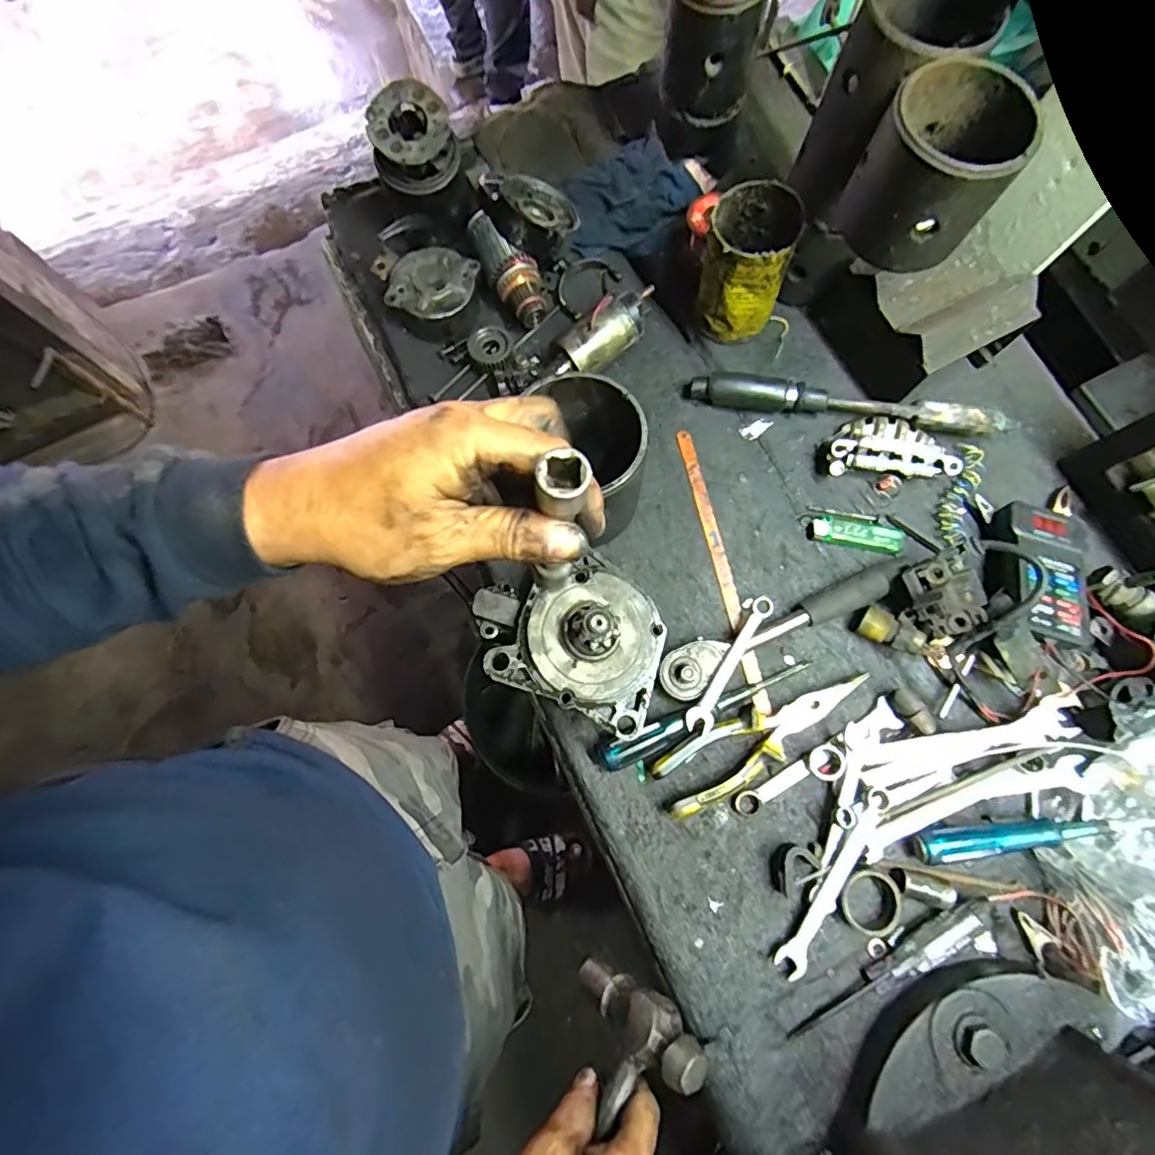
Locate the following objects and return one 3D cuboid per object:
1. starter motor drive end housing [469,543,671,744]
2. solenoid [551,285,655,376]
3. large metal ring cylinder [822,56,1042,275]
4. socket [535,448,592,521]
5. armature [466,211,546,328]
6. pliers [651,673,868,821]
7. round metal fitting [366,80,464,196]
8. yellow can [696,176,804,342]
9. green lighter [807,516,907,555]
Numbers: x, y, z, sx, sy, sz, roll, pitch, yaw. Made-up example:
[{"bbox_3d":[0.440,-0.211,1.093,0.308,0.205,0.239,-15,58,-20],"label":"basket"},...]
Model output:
[{"bbox_3d":[-0.004,0.030,0.435,0.154,0.068,0.112,24,77,5],"label":"starter motor drive end housing"},{"bbox_3d":[0.029,-0.234,0.550,0.108,0.051,0.050,-41,80,-10],"label":"solenoid"},{"bbox_3d":[0.235,-0.270,0.378,0.092,0.083,0.096,31,78,7],"label":"large metal ring cylinder"},{"bbox_3d":[-0.005,-0.039,0.235,0.021,0.024,0.021,11,76,2],"label":"socket"},{"bbox_3d":[-0.066,-0.302,0.559,0.045,0.038,0.109,-36,97,-9],"label":"armature"},{"bbox_3d":[0.154,0.132,0.471,0.191,0.021,0.049,-25,78,-6],"label":"pliers"},{"bbox_3d":[-0.151,-0.395,0.514,0.072,0.049,0.072,0,76,-1],"label":"round metal fitting"},{"bbox_3d":[0.150,-0.280,0.519,0.078,0.112,0.077,12,76,2],"label":"yellow can"},{"bbox_3d":[0.251,-0.039,0.515,0.080,0.012,0.025,14,77,3],"label":"green lighter"}]

